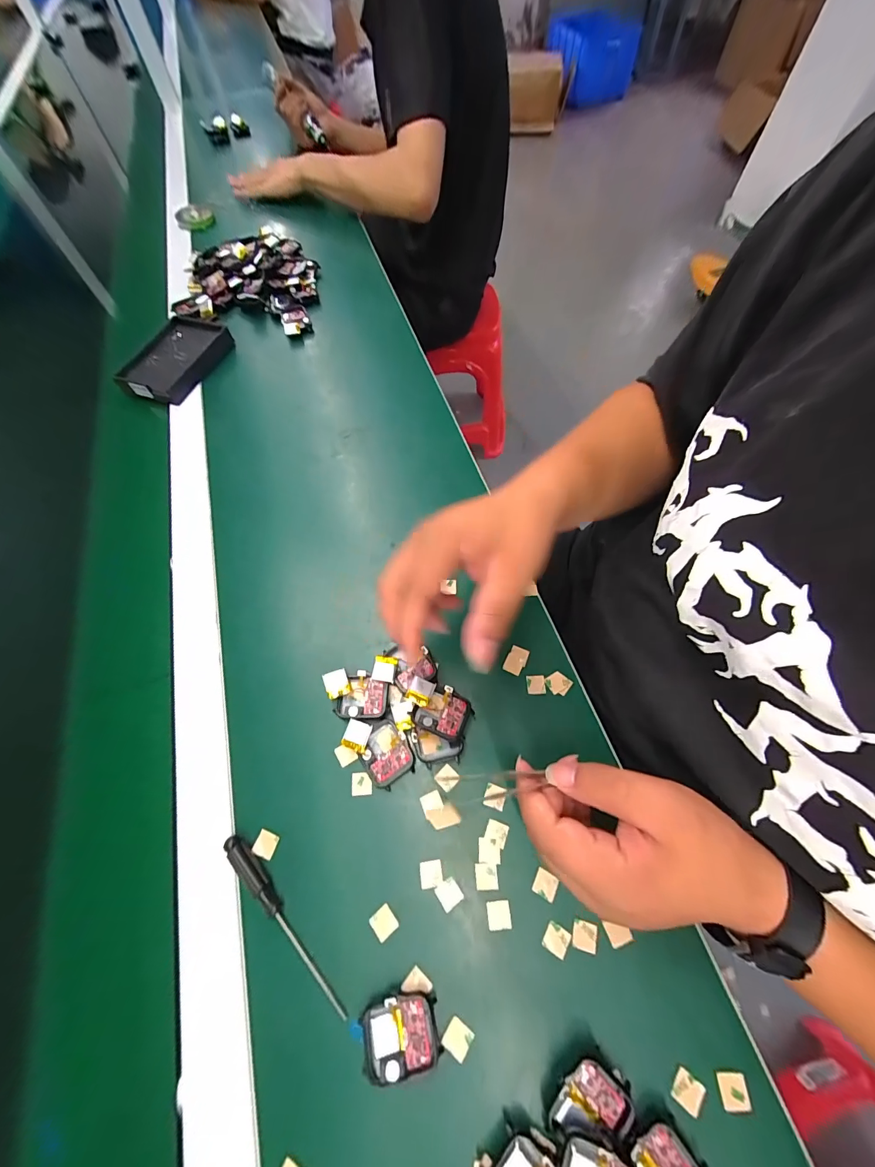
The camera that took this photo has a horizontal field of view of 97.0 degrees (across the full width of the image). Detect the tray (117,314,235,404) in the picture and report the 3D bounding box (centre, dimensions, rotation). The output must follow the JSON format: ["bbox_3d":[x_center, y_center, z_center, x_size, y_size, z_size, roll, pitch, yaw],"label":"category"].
[{"bbox_3d":[-0.351,-0.303,0.522,0.090,0.025,0.142,14,65,9],"label":"tray"}]

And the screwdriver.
[{"bbox_3d":[-0.106,0.230,0.263,0.011,0.014,0.131,-41,69,-16],"label":"screwdriver"}]

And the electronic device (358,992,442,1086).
[{"bbox_3d":[-0.023,0.278,0.240,0.046,0.010,0.035,-12,64,-3],"label":"electronic device"}]

